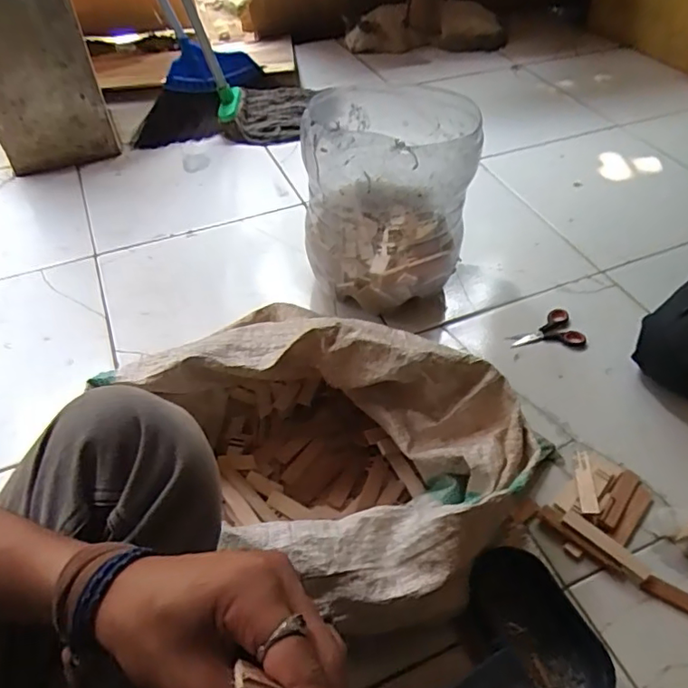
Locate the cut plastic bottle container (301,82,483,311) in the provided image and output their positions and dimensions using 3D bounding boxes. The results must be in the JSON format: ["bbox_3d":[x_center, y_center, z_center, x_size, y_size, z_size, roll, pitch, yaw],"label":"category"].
[{"bbox_3d":[0.065,-0.228,0.841,0.240,0.270,0.252,0,48,0],"label":"cut plastic bottle container"}]

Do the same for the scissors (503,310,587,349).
[{"bbox_3d":[0.311,-0.015,0.850,0.115,0.015,0.072,-14,49,-12],"label":"scissors"}]

